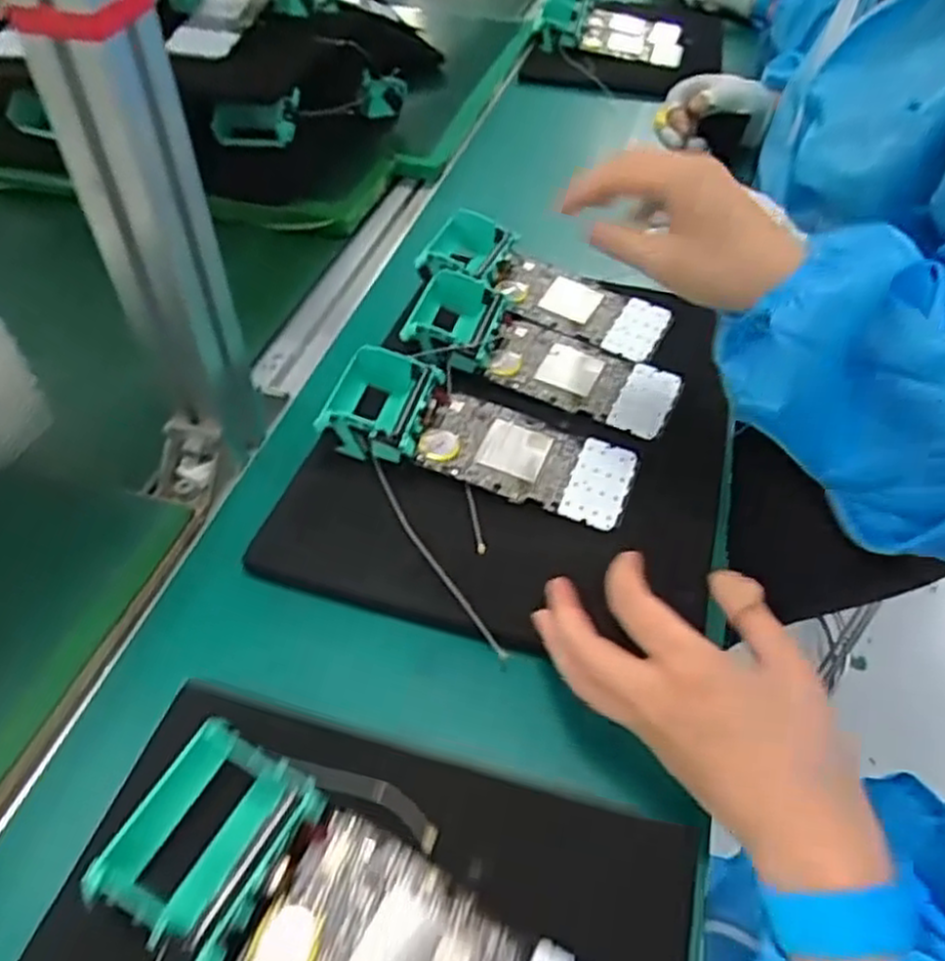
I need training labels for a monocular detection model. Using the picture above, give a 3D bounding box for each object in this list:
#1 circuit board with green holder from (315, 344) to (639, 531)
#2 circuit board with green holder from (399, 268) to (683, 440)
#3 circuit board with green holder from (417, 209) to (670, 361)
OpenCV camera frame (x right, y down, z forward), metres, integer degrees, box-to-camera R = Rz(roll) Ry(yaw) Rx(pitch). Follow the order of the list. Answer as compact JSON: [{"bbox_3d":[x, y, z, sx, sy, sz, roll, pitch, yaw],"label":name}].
[{"bbox_3d":[0.002,-0.031,0.460,0.193,0.033,0.068,12,43,13],"label":"circuit board with green holder"},{"bbox_3d":[0.046,-0.092,0.517,0.190,0.030,0.076,17,49,13],"label":"circuit board with green holder"},{"bbox_3d":[0.051,-0.153,0.574,0.196,0.032,0.075,20,46,21],"label":"circuit board with green holder"}]

